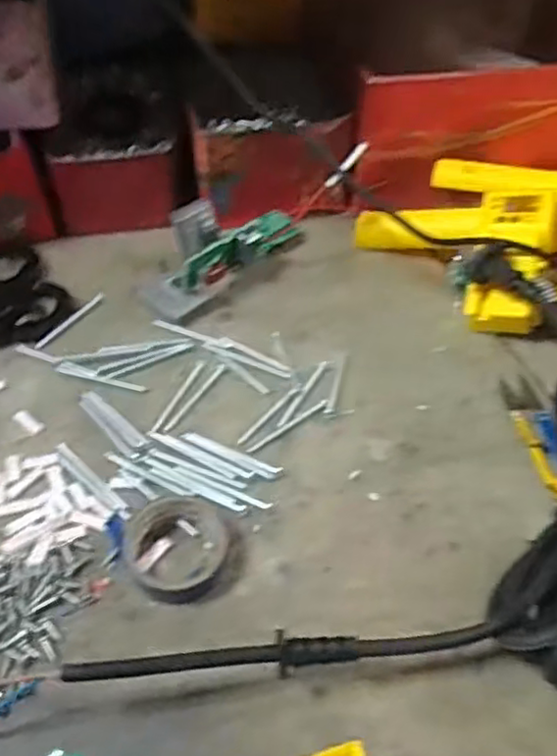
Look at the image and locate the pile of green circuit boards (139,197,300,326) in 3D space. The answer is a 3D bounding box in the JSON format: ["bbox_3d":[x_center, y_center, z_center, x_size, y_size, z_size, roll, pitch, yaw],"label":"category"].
[{"bbox_3d":[-0.046,-0.103,0.510,0.066,0.043,0.145,36,56,28],"label":"pile of green circuit boards"}]

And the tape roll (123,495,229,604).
[{"bbox_3d":[-0.054,0.086,0.350,0.053,0.015,0.059,7,47,5],"label":"tape roll"}]

